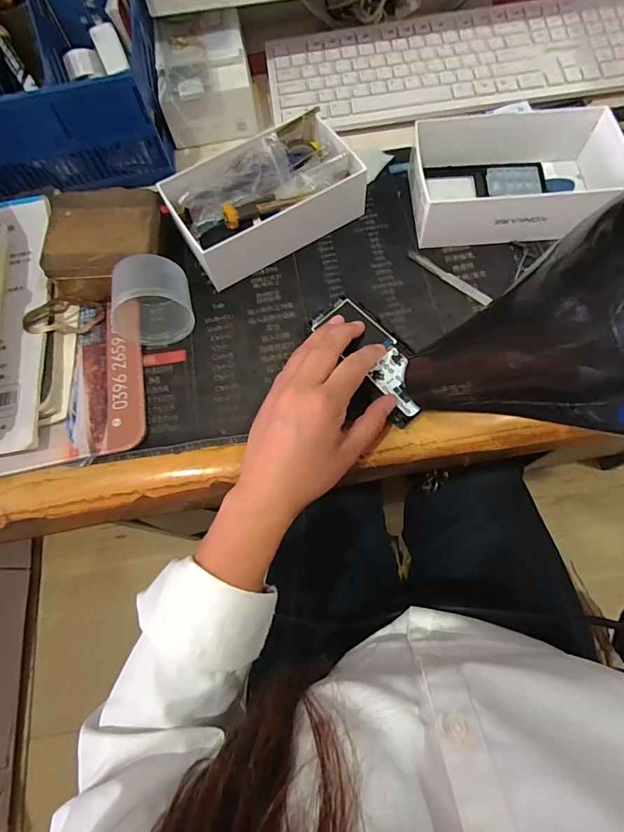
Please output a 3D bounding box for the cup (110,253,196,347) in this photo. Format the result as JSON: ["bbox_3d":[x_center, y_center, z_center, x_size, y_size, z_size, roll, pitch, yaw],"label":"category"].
[{"bbox_3d":[-0.140,-0.102,0.364,0.066,0.056,0.061,-17,70,-2],"label":"cup"}]

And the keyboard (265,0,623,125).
[{"bbox_3d":[0.167,-0.391,0.458,0.422,0.015,0.122,-6,70,2],"label":"keyboard"}]

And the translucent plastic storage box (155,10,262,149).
[{"bbox_3d":[-0.115,-0.369,0.460,0.100,0.060,0.111,-12,70,0],"label":"translucent plastic storage box"}]

